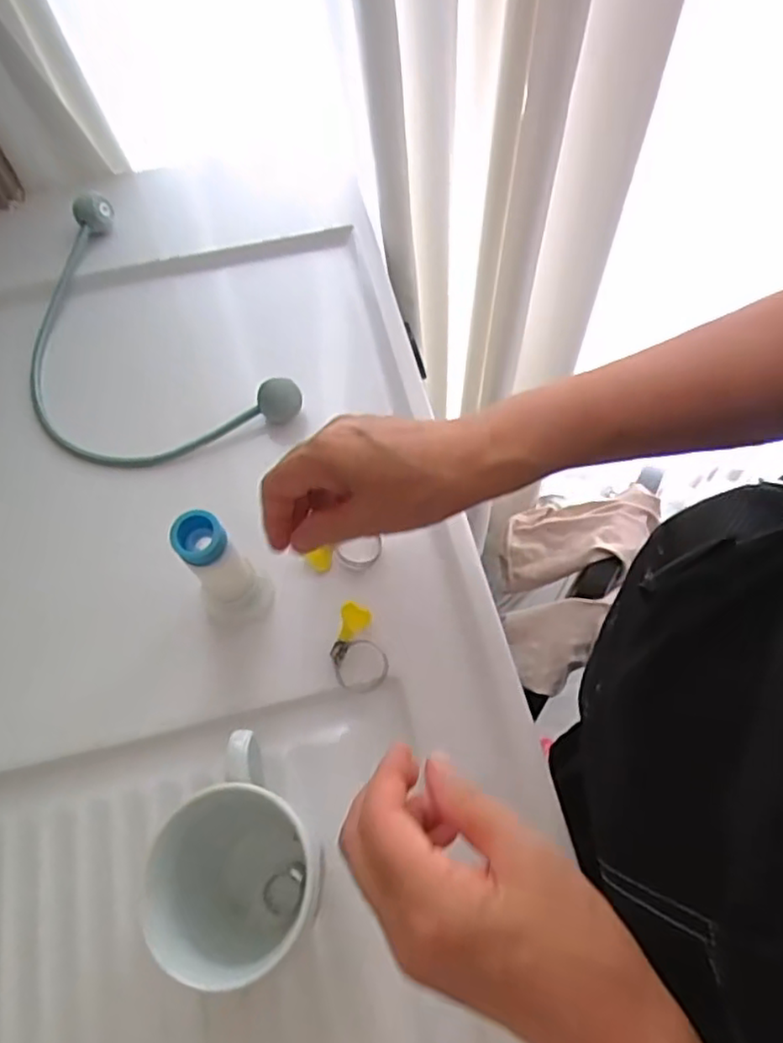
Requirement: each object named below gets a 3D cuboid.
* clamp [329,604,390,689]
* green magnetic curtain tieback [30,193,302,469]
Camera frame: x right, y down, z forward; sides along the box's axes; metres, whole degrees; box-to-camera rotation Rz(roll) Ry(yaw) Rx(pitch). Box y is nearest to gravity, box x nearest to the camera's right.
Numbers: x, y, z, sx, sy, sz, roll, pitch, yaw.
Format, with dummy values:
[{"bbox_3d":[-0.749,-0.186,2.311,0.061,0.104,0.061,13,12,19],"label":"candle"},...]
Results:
[{"bbox_3d":[-0.023,0.080,0.430,0.033,0.017,0.054,-18,64,-7],"label":"clamp"},{"bbox_3d":[-0.222,-0.140,0.536,0.162,0.035,0.290,-39,69,-17],"label":"green magnetic curtain tieback"}]

